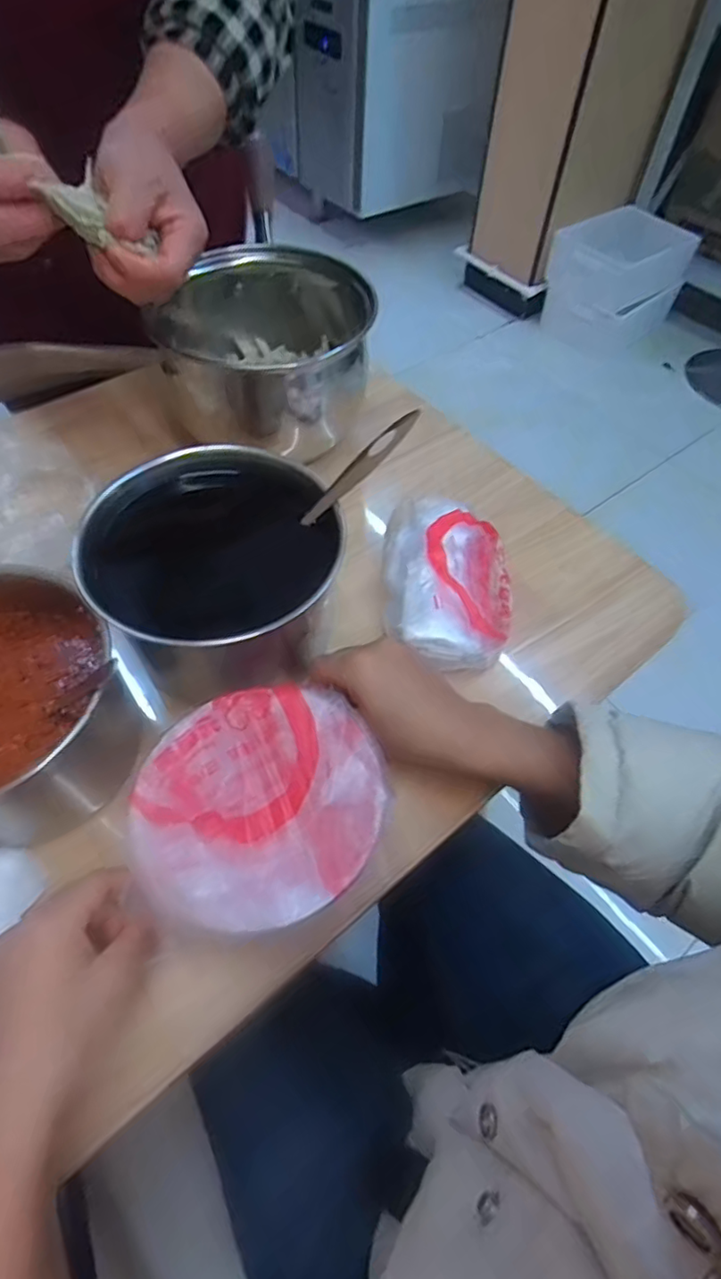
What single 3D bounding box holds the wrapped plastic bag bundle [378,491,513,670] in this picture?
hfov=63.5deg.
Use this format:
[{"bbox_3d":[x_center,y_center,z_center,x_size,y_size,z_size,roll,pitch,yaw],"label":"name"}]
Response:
[{"bbox_3d":[0.071,-0.050,0.479,0.103,0.051,0.153,0,57,-2],"label":"wrapped plastic bag bundle"}]

